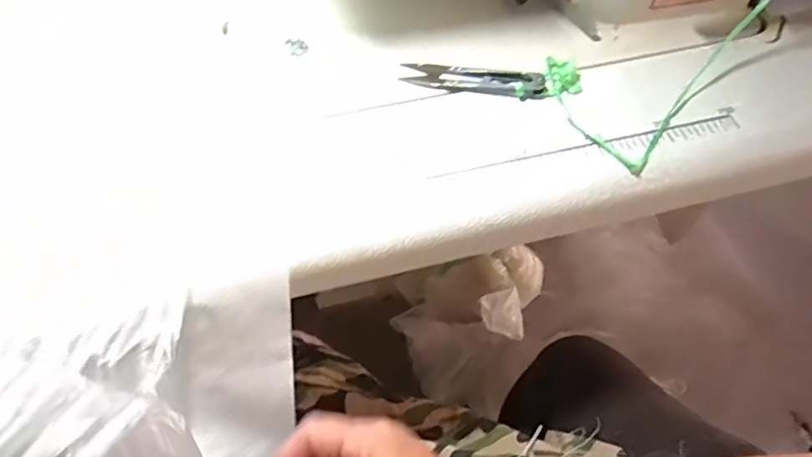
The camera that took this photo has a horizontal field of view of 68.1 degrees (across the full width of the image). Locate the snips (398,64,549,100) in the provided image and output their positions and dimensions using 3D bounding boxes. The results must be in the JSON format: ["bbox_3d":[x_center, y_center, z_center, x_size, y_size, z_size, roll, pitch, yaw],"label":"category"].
[{"bbox_3d":[0.047,-0.103,0.414,0.098,0.015,0.020,12,57,7],"label":"snips"}]

